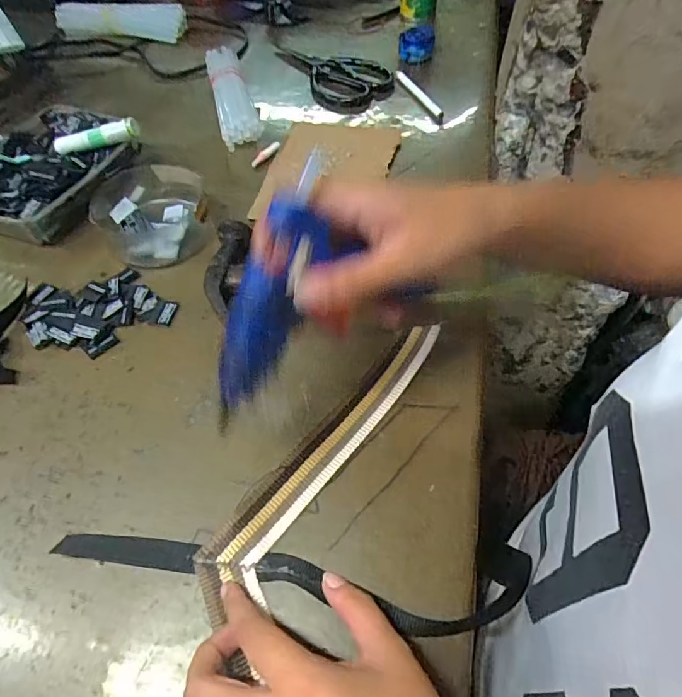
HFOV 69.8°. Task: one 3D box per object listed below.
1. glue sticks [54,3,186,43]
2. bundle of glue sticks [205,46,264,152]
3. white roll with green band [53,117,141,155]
[{"bbox_3d":[-0.314,-0.468,0.691,0.187,0.032,0.036,8,55,7],"label":"glue sticks"},{"bbox_3d":[-0.126,-0.297,0.569,0.043,0.033,0.182,-12,55,-8],"label":"bundle of glue sticks"},{"bbox_3d":[-0.239,-0.206,0.475,0.090,0.015,0.017,-9,54,10],"label":"white roll with green band"}]

